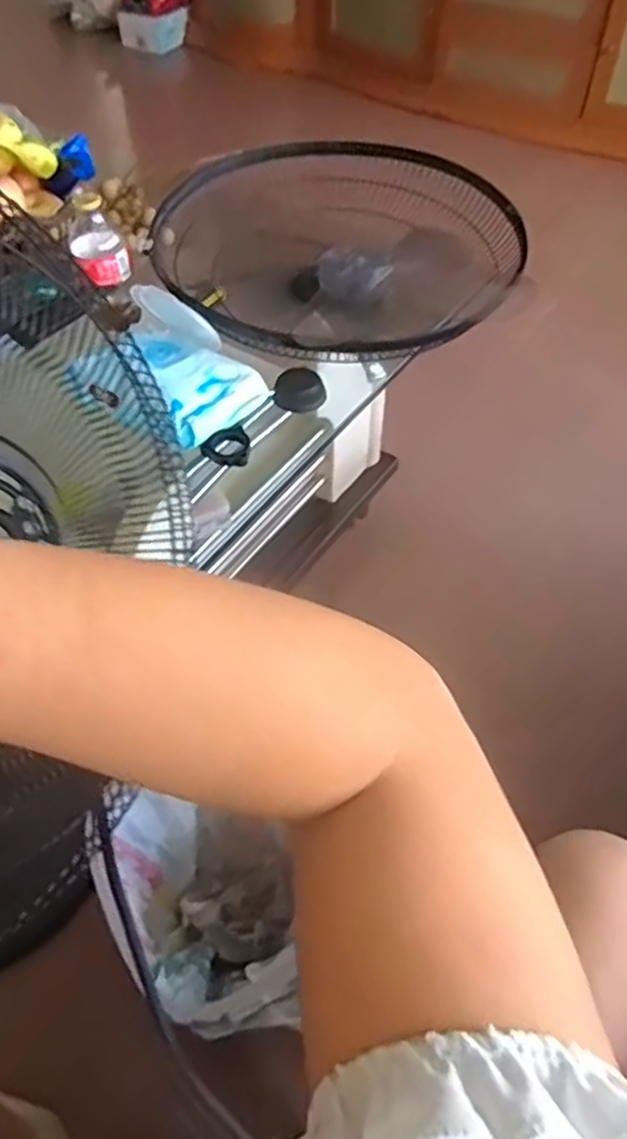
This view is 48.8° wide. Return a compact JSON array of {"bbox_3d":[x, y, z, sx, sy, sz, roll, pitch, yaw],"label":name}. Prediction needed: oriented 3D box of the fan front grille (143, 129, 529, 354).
[{"bbox_3d":[0.014,-0.375,0.850,0.420,0.101,0.399,0,52,0],"label":"fan front grille"}]

